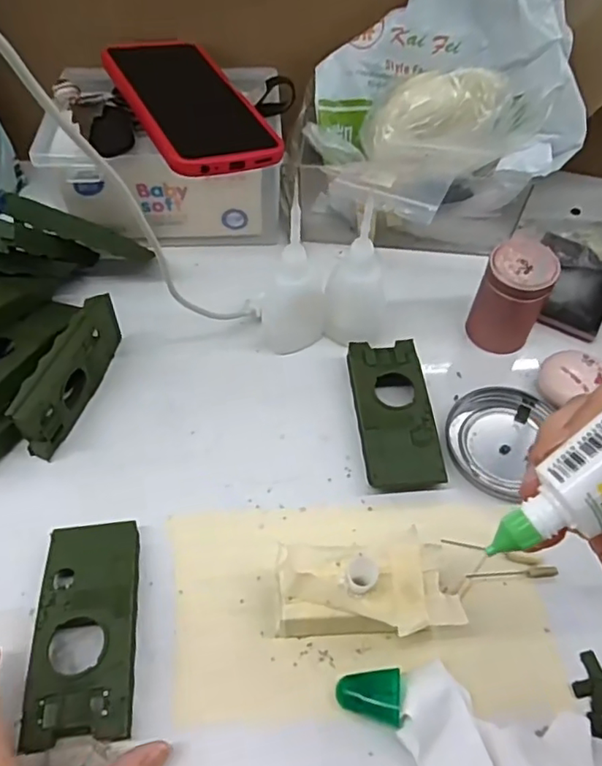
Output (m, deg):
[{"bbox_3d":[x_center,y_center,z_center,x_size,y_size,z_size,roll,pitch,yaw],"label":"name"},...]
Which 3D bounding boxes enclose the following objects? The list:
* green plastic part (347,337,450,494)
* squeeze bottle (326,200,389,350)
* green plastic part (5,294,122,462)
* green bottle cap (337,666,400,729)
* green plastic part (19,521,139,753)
[{"bbox_3d":[0.060,0.019,0.373,0.046,0.020,0.103,-5,54,-5],"label":"green plastic part"},{"bbox_3d":[0.040,-0.071,0.389,0.044,0.097,0.042,10,54,6],"label":"squeeze bottle"},{"bbox_3d":[-0.143,-0.006,0.369,0.014,0.049,0.103,14,54,9],"label":"green plastic part"},{"bbox_3d":[0.033,0.149,0.274,0.030,0.019,0.022,-5,54,-5],"label":"green bottle cap"},{"bbox_3d":[-0.107,0.121,0.292,0.046,0.021,0.104,-6,54,-5],"label":"green plastic part"}]

